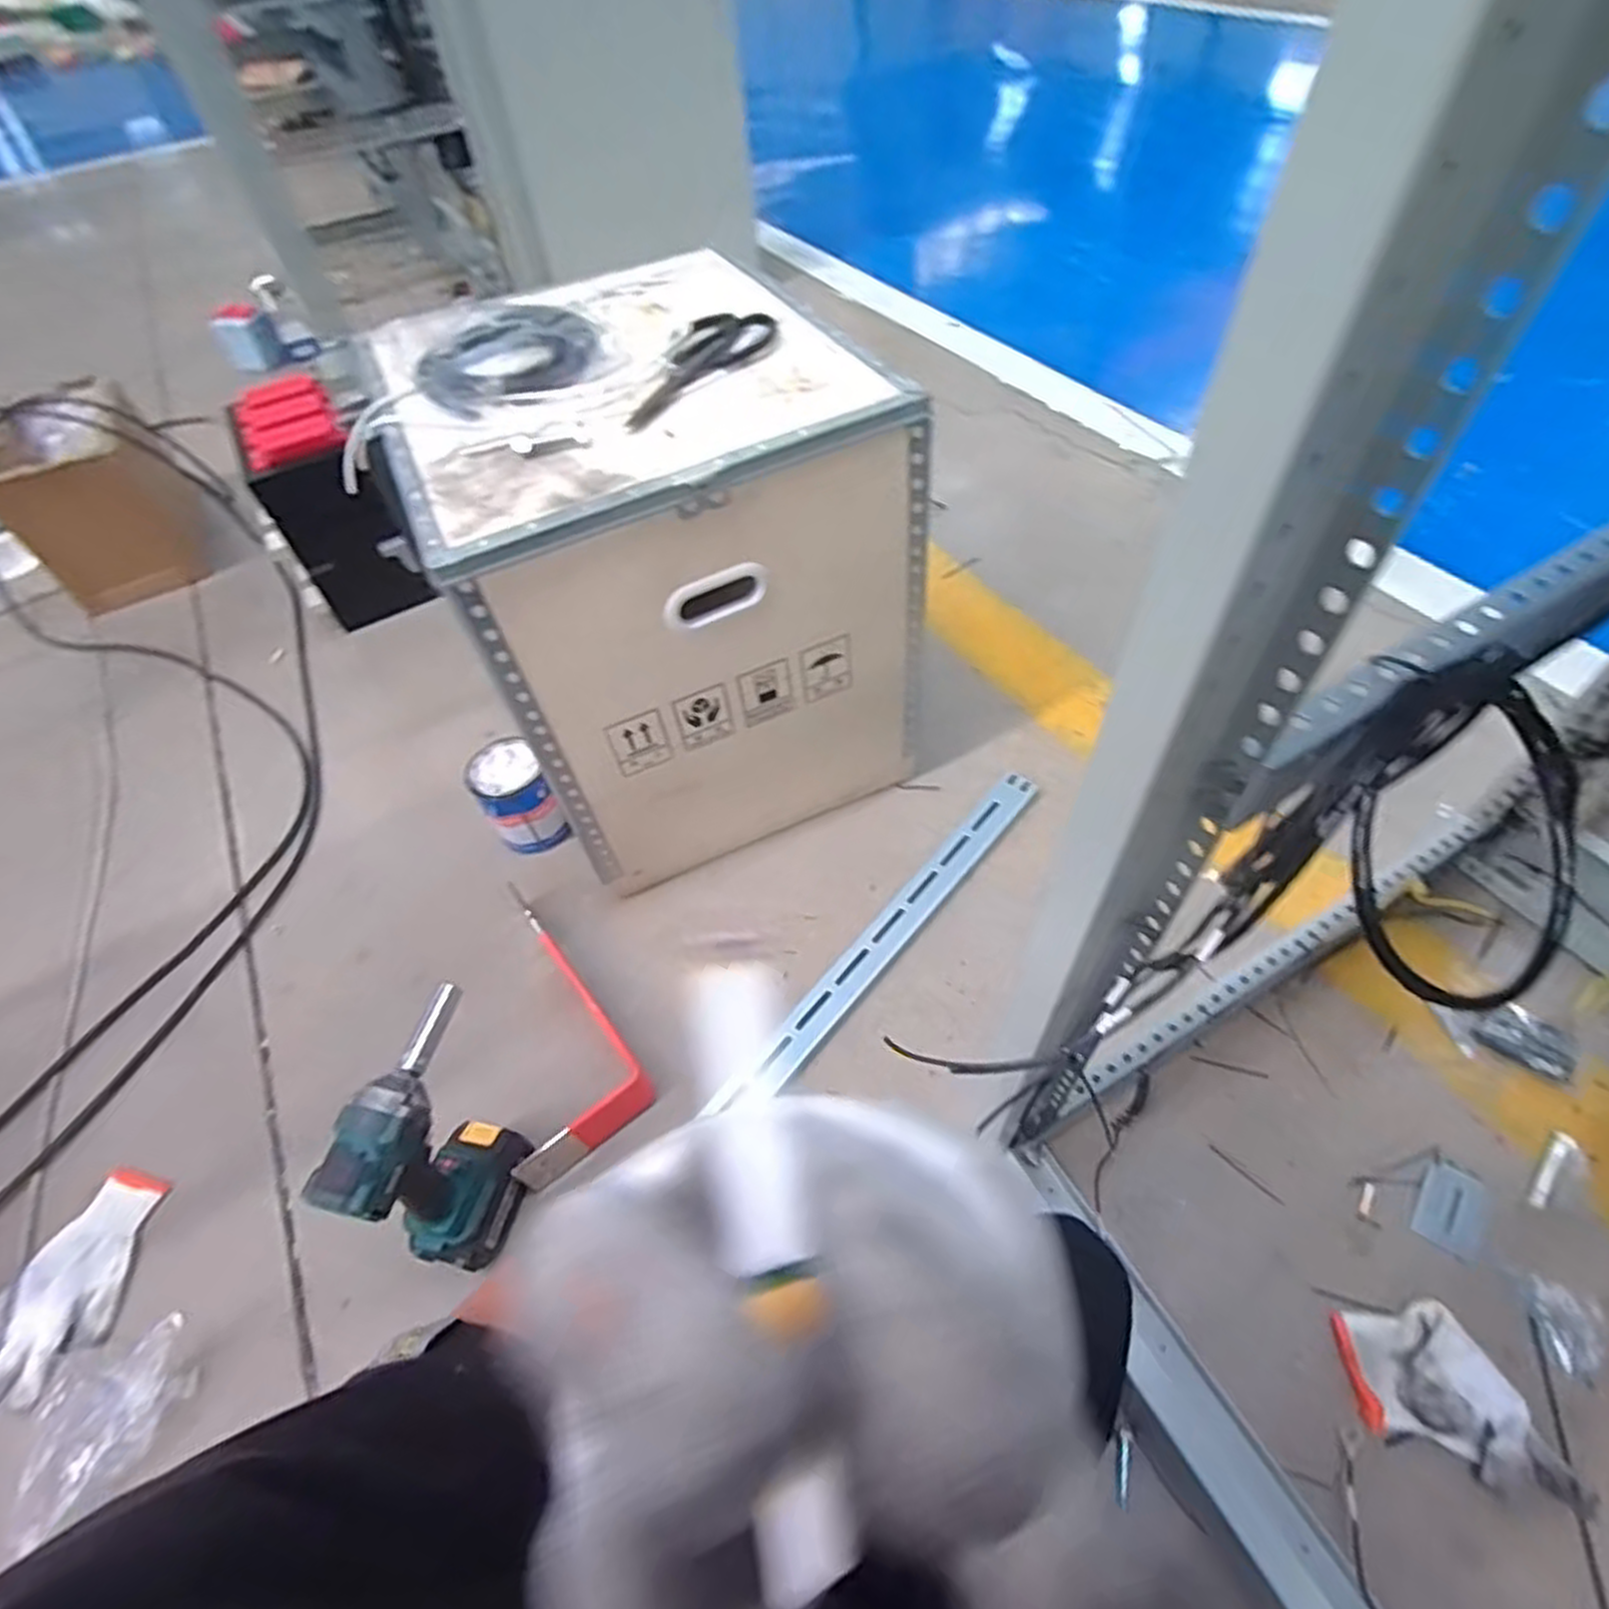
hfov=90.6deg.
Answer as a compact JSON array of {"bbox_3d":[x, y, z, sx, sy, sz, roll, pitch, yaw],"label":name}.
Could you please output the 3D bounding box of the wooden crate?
[{"bbox_3d":[-0.171,-0.269,0.981,0.443,0.544,0.474,-24,54,-13],"label":"wooden crate"}]

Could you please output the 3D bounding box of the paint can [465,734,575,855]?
[{"bbox_3d":[-0.379,-0.007,1.055,0.086,0.135,0.102,-25,55,-13],"label":"paint can"}]

